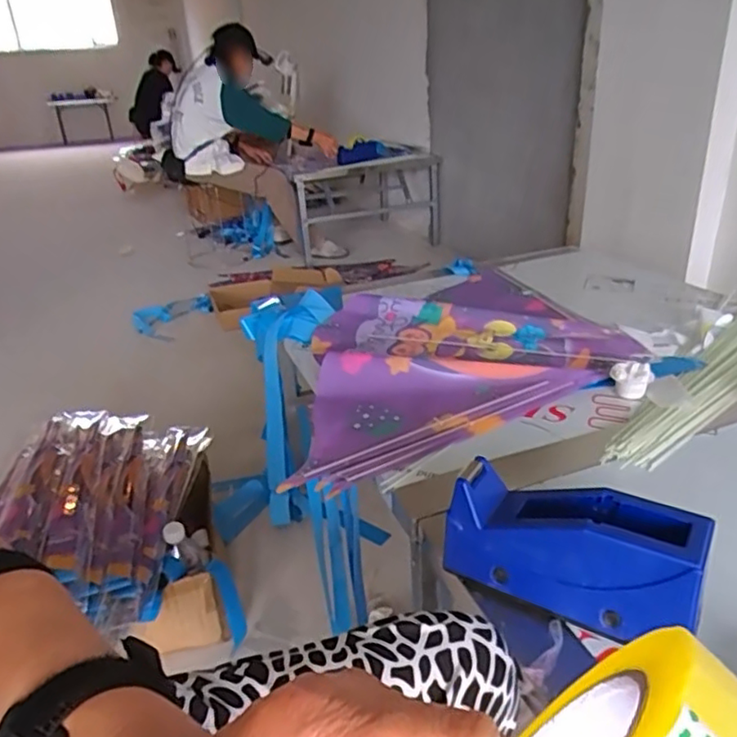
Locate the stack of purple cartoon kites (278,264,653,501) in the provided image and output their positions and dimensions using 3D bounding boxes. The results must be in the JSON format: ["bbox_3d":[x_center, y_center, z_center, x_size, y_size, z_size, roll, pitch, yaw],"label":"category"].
[{"bbox_3d":[0.099,-0.046,1.001,0.600,0.034,0.536,-14,28,-21],"label":"stack of purple cartoon kites"}]

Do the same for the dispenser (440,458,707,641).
[{"bbox_3d":[0.161,0.151,0.508,0.189,0.095,0.075,14,31,32],"label":"dispenser"}]

